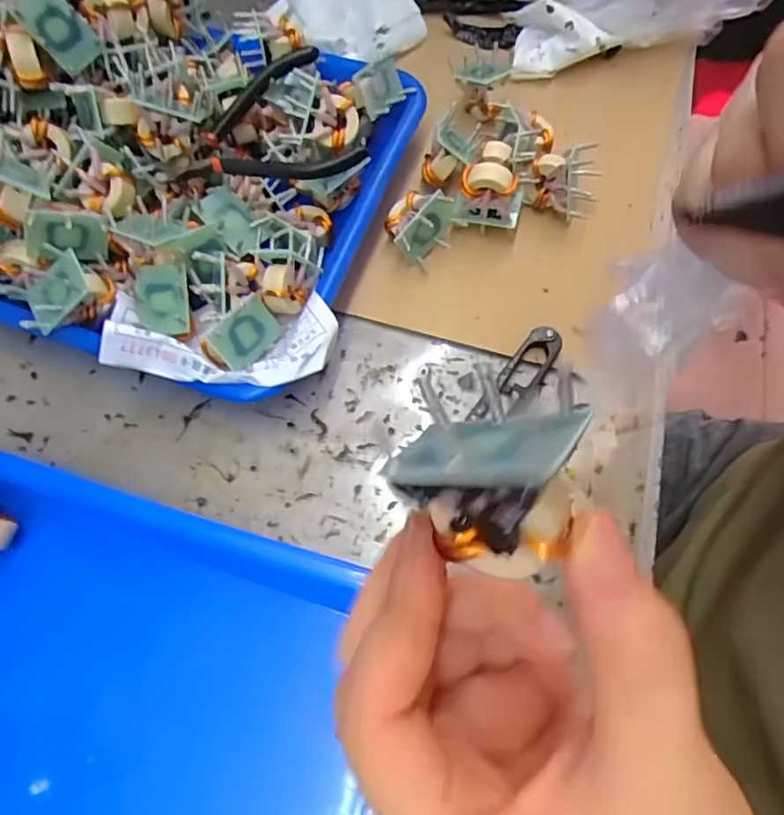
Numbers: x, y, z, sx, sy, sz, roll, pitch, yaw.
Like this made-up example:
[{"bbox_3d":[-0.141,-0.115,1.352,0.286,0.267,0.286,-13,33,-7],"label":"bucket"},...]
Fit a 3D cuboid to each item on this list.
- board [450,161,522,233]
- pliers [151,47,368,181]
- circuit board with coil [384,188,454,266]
[{"bbox_3d":[0.058,-0.123,0.340,0.041,0.038,0.025,-2,67,0],"label":"board"},{"bbox_3d":[-0.078,-0.147,0.326,0.110,0.034,0.079,-26,68,-10],"label":"pliers"},{"bbox_3d":[0.018,-0.111,0.344,0.038,0.030,0.032,-44,50,12],"label":"circuit board with coil"}]

